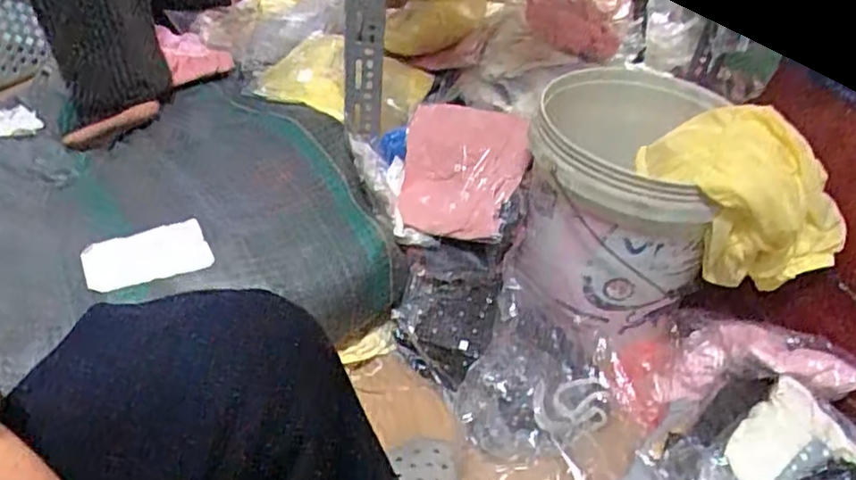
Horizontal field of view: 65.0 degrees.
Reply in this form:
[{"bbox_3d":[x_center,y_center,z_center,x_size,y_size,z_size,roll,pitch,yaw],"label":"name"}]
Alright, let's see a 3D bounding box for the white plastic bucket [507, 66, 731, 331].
[{"bbox_3d":[0.265,-0.059,0.984,0.255,0.252,0.289,14,40,9],"label":"white plastic bucket"}]

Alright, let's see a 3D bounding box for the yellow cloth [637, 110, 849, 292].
[{"bbox_3d":[0.413,-0.056,0.890,0.218,0.189,0.194,-2,41,-10],"label":"yellow cloth"}]

